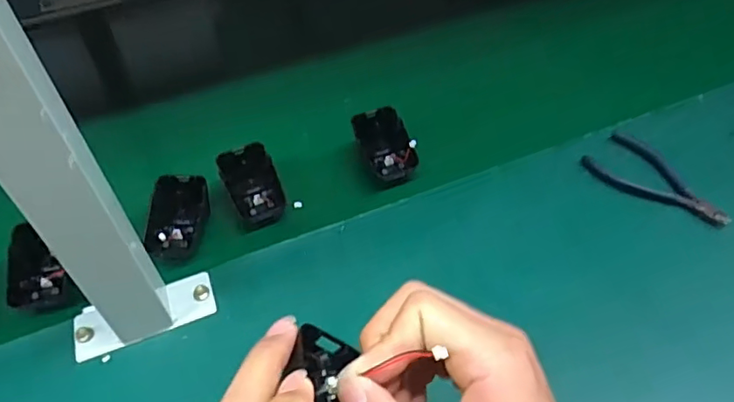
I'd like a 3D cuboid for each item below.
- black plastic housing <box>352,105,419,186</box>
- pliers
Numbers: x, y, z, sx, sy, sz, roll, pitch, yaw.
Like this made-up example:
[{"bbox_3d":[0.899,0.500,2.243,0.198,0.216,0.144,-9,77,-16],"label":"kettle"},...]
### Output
[{"bbox_3d":[0.016,-0.052,0.530,0.044,0.037,0.068,-18,50,-12],"label":"black plastic housing"},{"bbox_3d":[0.260,-0.020,0.504,0.057,0.010,0.123,-37,56,-26],"label":"pliers"}]

